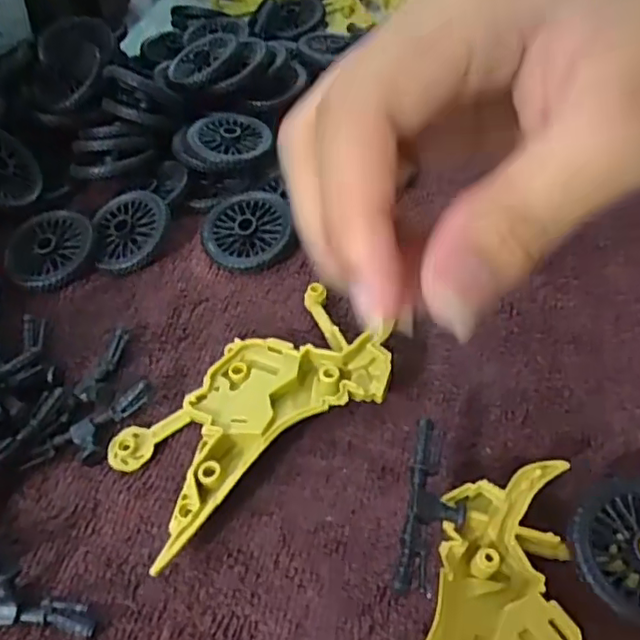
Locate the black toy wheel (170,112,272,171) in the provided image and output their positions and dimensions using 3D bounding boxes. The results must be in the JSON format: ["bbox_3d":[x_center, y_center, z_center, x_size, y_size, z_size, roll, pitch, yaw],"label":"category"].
[{"bbox_3d":[-0.043,-0.079,0.277,0.041,0.014,0.041,-1,49,2],"label":"black toy wheel"}]

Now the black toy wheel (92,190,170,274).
[{"bbox_3d":[-0.077,-0.037,0.250,0.032,0.004,0.036,-19,65,6],"label":"black toy wheel"}]

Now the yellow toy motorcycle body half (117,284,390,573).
[{"bbox_3d":[-0.020,0.026,0.192,0.090,0.016,0.049,-34,57,-25],"label":"yellow toy motorcycle body half"}]

